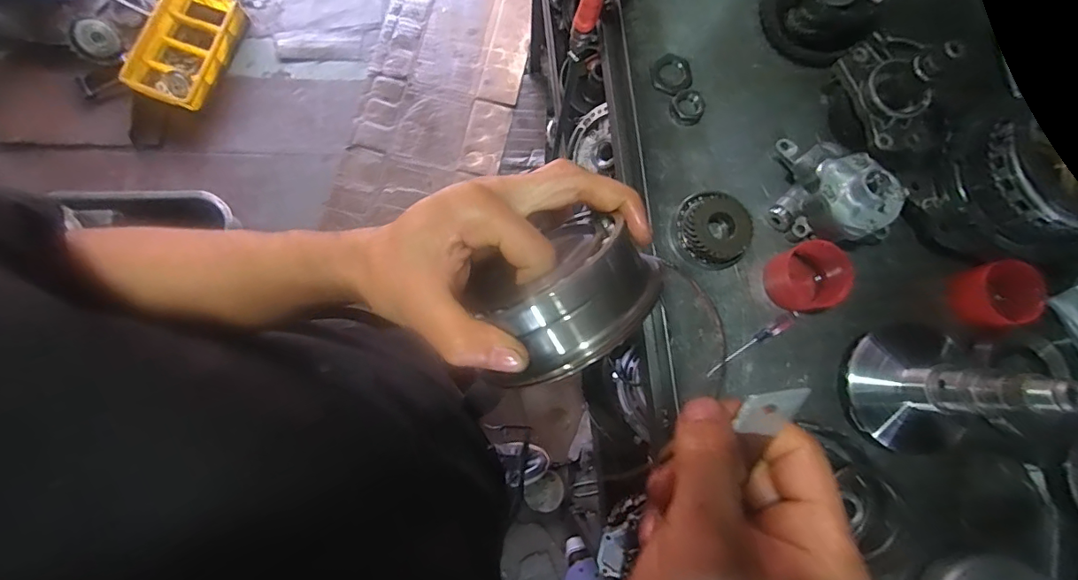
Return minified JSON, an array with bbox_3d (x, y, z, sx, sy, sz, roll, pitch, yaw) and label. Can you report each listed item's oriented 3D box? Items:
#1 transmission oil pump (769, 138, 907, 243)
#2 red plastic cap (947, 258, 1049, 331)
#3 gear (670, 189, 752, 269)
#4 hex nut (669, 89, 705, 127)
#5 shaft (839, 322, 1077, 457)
[{"bbox_3d":[0.310,-0.108,0.511,0.110,0.075,0.108,5,82,-1],"label":"transmission oil pump"},{"bbox_3d":[0.470,0.006,0.513,0.056,0.050,0.067,-10,83,-2],"label":"red plastic cap"},{"bbox_3d":[0.179,-0.064,0.525,0.072,0.035,0.079,0,82,-1],"label":"gear"},{"bbox_3d":[0.163,-0.202,0.549,0.036,0.015,0.040,-3,82,-2],"label":"hex nut"},{"bbox_3d":[0.363,0.089,0.449,0.106,0.179,0.121,10,82,0],"label":"shaft"}]

